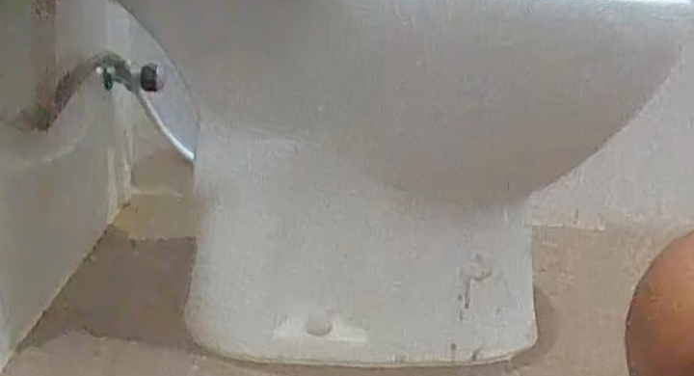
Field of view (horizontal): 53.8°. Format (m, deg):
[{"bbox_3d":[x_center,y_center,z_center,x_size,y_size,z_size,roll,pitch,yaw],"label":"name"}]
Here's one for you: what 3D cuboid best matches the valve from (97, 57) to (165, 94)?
[{"bbox_3d":[-0.304,-0.158,0.968,0.066,0.050,0.070,-12,25,-44],"label":"valve"}]

